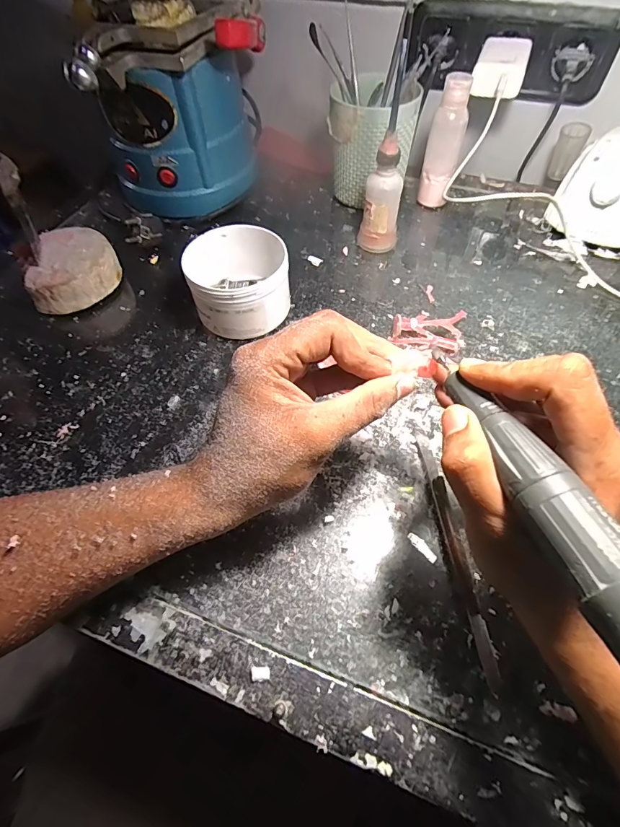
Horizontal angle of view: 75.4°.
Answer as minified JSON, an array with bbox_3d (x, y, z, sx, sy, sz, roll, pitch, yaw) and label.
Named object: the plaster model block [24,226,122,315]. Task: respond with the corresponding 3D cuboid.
[{"bbox_3d":[-0.242,-0.147,0.410,0.087,0.042,0.087,-25,60,-14],"label":"plaster model block"}]

